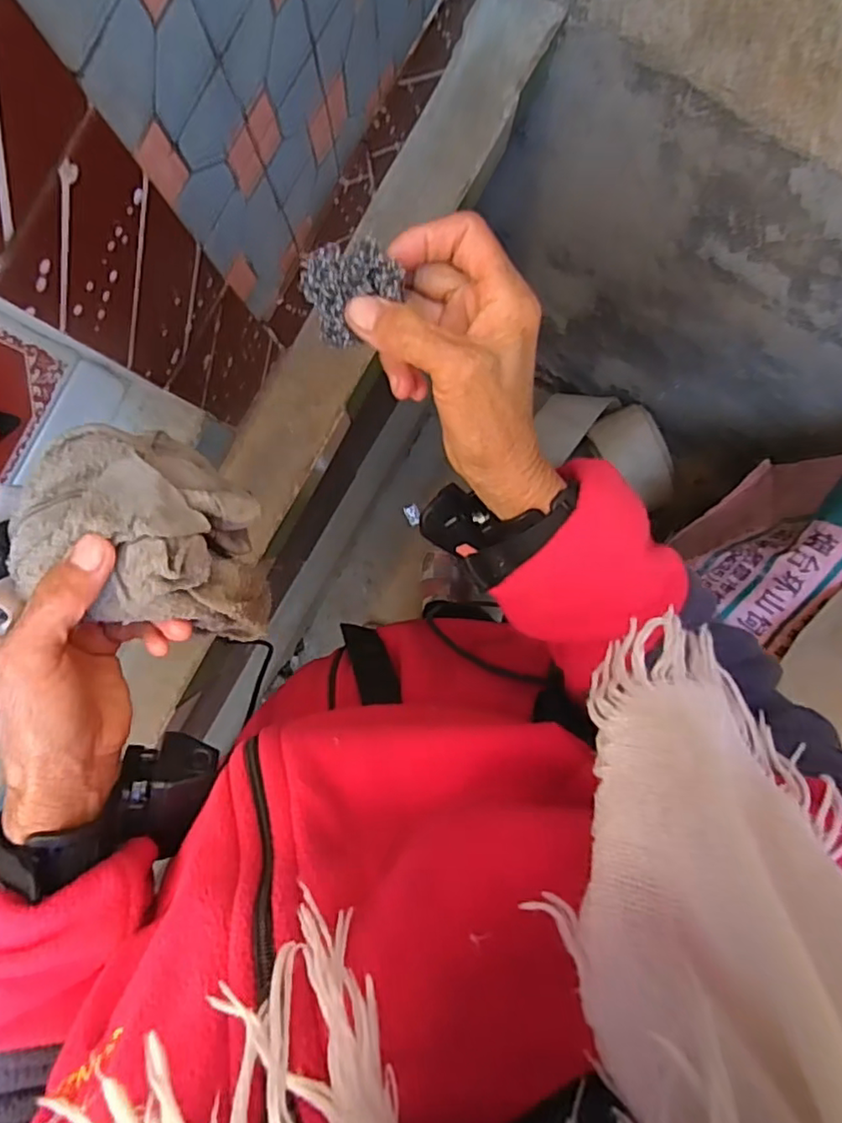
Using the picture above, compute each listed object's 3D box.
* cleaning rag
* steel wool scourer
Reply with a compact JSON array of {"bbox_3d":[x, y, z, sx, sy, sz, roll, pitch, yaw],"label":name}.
[{"bbox_3d":[-0.123,-0.011,0.299,0.099,0.099,0.081,27,92,-2],"label":"cleaning rag"},{"bbox_3d":[-0.030,-0.120,0.271,0.040,0.026,0.033,-22,92,0],"label":"steel wool scourer"}]

